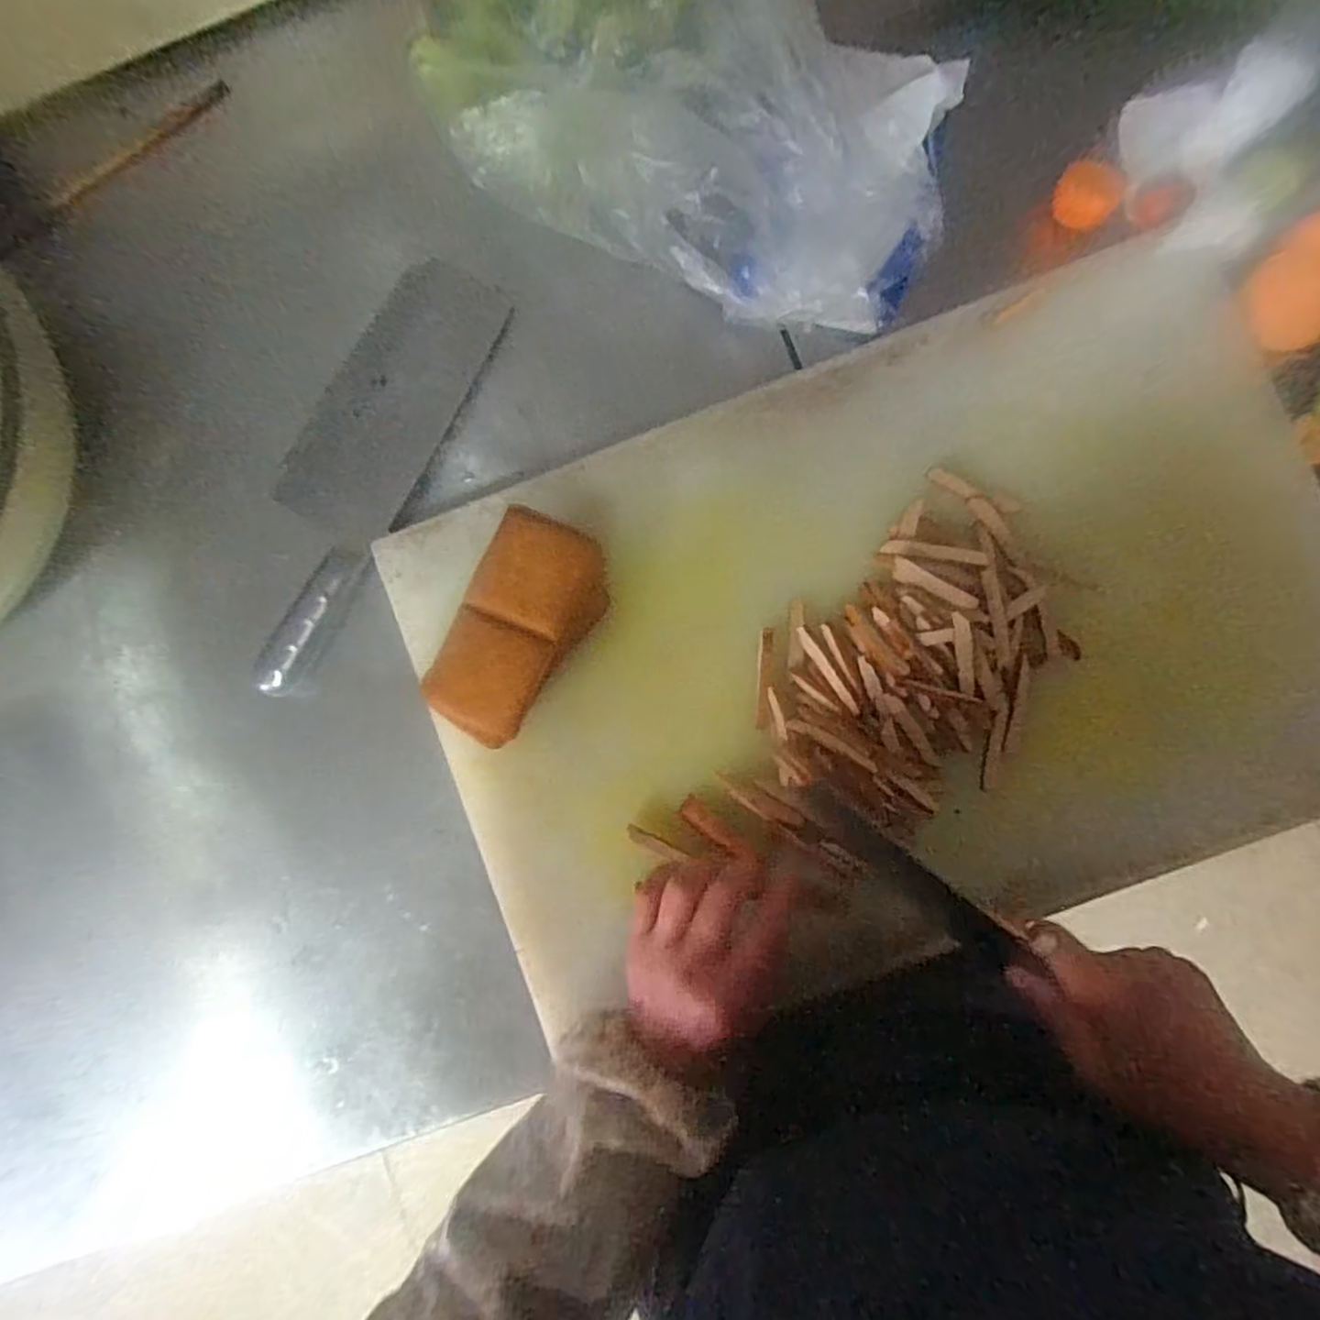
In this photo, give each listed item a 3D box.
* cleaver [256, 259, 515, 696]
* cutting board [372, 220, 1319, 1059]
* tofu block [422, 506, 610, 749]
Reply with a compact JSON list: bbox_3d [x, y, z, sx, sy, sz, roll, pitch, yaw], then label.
[{"bbox_3d":[-0.209,-0.132,0.454,0.084,0.019,0.305,28,88,5],"label":"cleaver"},{"bbox_3d":[0.136,-0.011,0.407,0.556,0.014,0.363,-20,85,2],"label":"cutting board"},{"bbox_3d":[-0.082,-0.018,0.396,0.066,0.062,0.128,24,88,5],"label":"tofu block"}]

